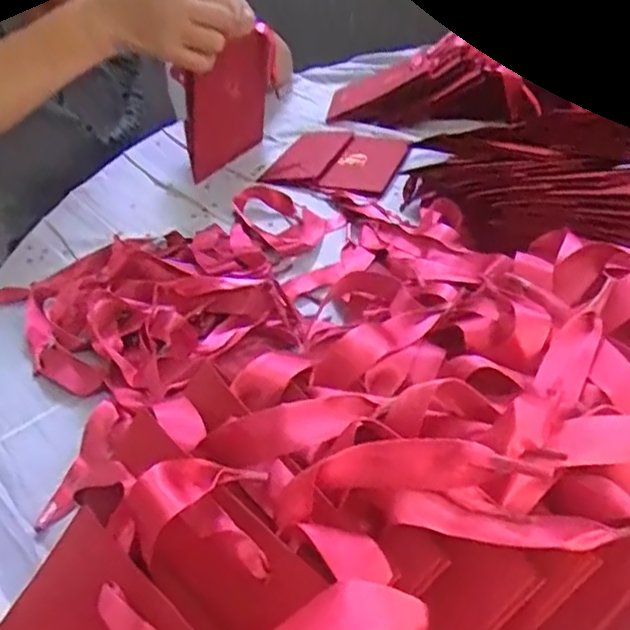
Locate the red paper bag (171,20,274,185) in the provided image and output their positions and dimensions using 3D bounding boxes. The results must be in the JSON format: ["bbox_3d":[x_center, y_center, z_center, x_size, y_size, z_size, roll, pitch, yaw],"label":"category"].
[{"bbox_3d":[-0.090,-0.226,0.694,0.008,0.123,0.162,29,47,15],"label":"red paper bag"}]

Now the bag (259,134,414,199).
[{"bbox_3d":[0.025,-0.174,0.714,0.141,0.012,0.135,9,39,17],"label":"bag"}]

